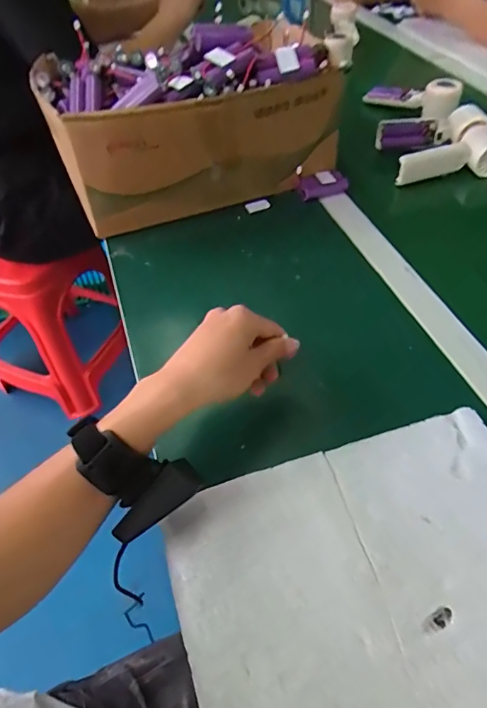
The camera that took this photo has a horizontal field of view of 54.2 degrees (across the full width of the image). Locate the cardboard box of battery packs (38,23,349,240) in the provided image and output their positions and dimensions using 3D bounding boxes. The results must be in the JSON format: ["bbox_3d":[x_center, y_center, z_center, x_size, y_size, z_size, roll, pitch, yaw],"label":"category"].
[{"bbox_3d":[-0.068,-0.314,0.636,0.353,0.186,0.213,-18,51,-13],"label":"cardboard box of battery packs"}]

